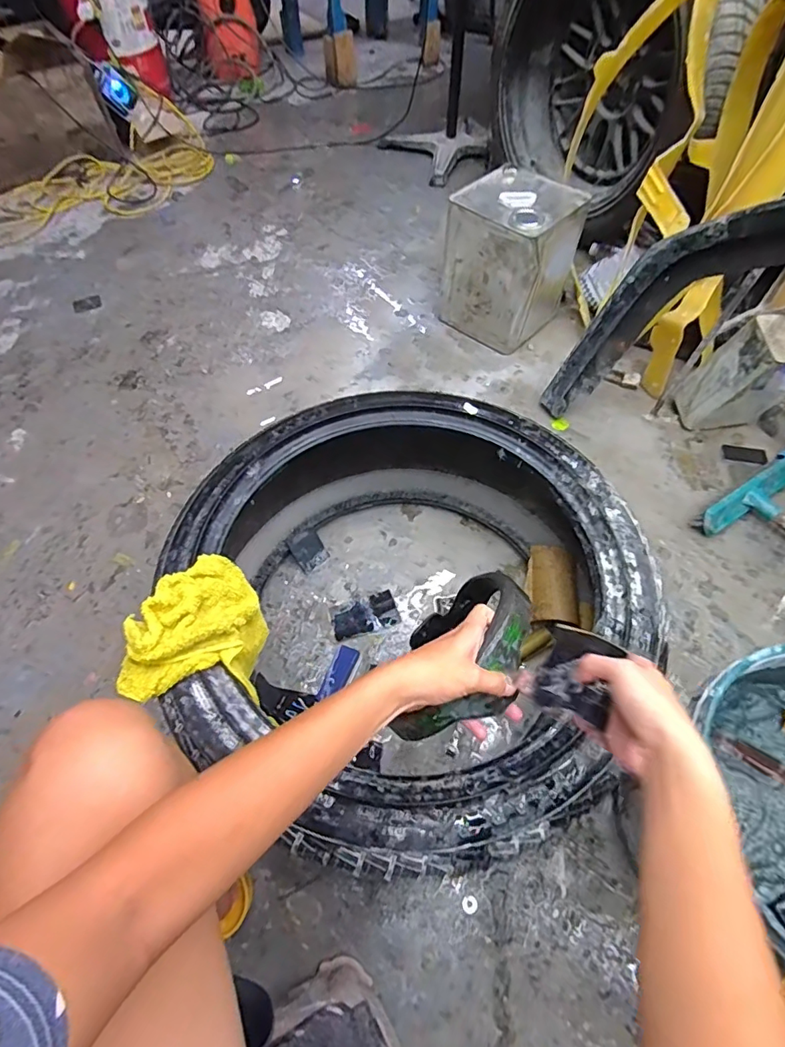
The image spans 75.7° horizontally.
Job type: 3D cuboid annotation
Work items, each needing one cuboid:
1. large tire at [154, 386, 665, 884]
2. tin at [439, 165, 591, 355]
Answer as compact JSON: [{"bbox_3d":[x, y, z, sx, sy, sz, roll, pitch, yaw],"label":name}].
[{"bbox_3d":[0.019,0.089,0.770,0.635,0.230,0.661,-1,58,1],"label":"large tire"},{"bbox_3d":[0.289,-0.637,1.232,0.244,0.291,0.260,38,66,22],"label":"tin"}]

